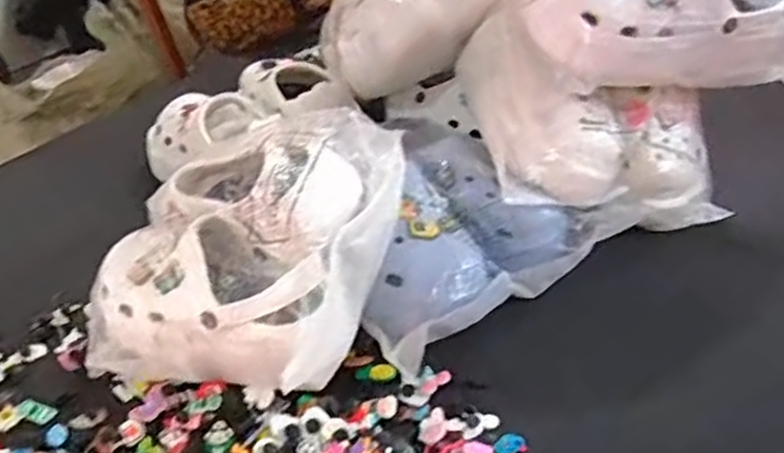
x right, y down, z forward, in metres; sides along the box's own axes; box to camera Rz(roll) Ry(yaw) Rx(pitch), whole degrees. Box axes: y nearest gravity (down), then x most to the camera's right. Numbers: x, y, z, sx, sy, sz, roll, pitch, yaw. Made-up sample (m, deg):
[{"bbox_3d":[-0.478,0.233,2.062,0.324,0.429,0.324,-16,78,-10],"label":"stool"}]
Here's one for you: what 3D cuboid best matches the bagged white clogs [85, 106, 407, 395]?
[{"bbox_3d":[-0.131,0.007,0.645,0.251,0.150,0.253,7,38,19],"label":"bagged white clogs"}]

